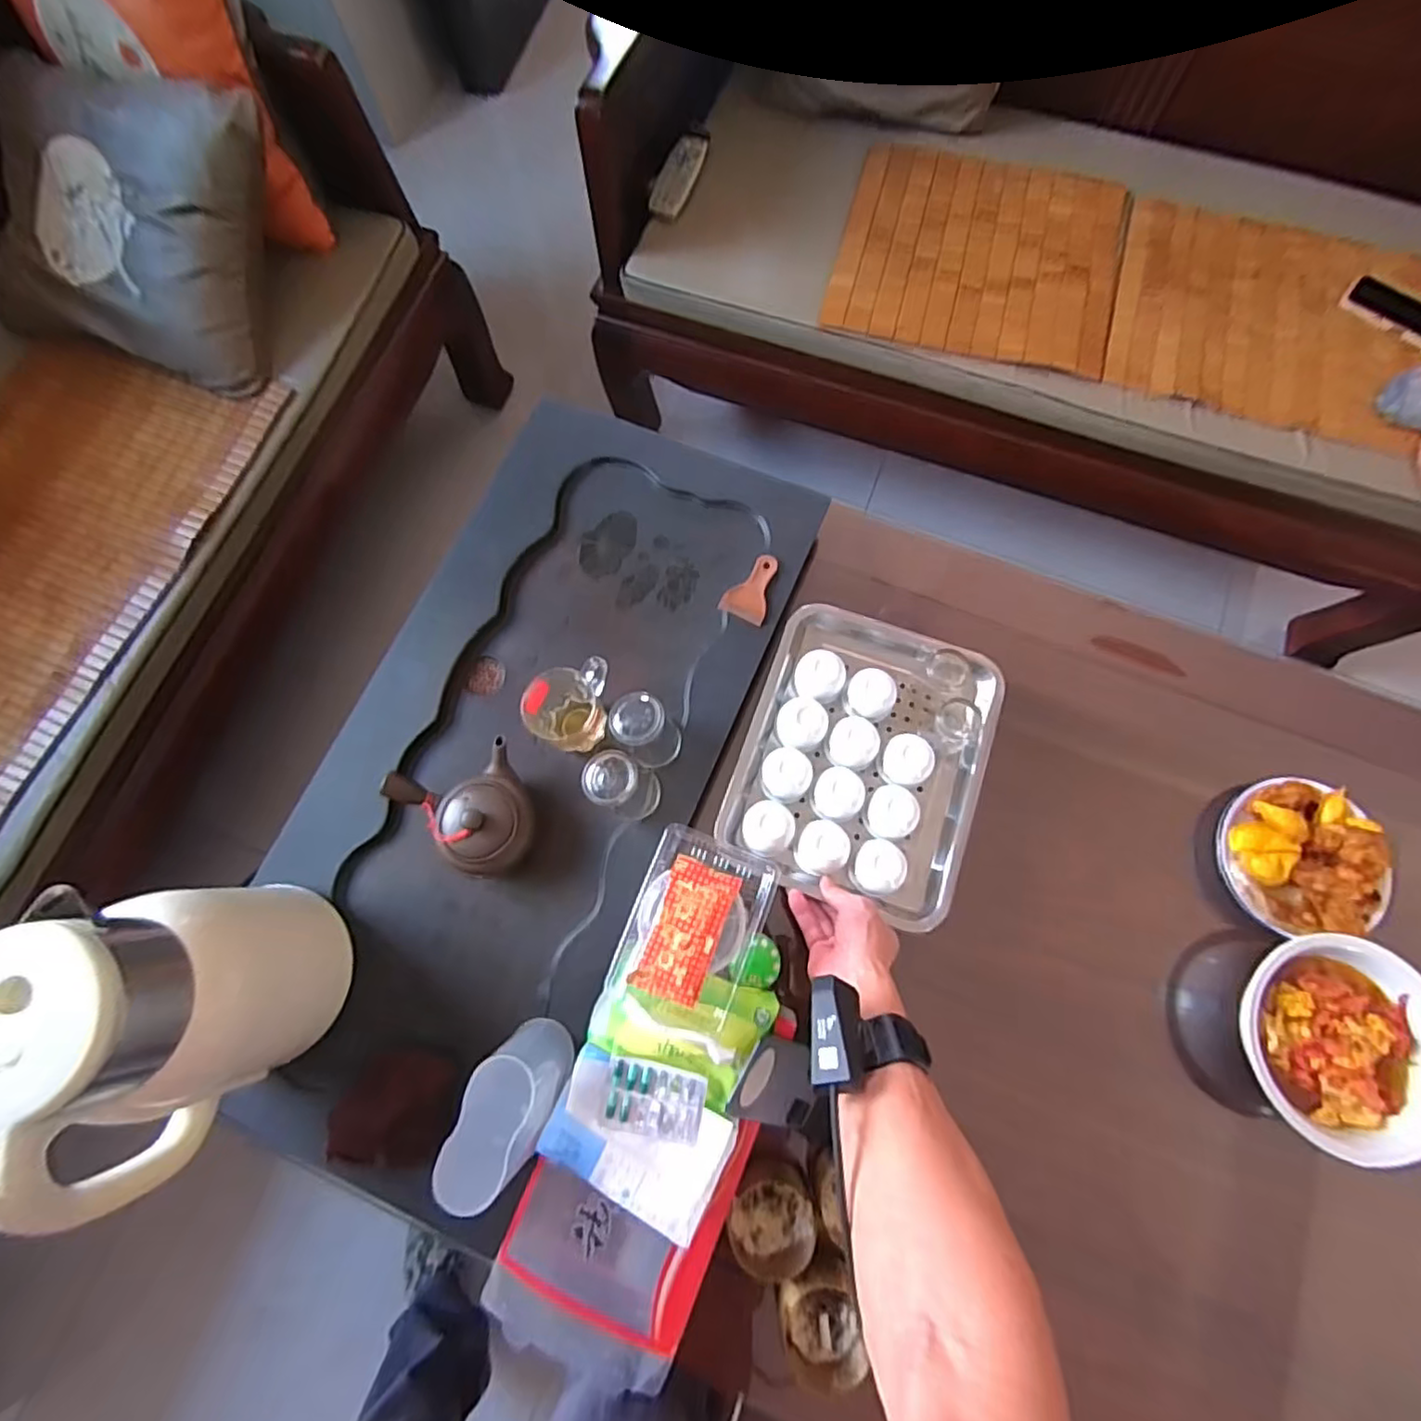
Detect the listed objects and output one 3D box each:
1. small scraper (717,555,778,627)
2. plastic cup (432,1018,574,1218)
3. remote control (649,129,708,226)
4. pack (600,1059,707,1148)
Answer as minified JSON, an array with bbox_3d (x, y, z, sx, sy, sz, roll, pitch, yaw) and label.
[{"bbox_3d":[0.046,-0.131,0.692,0.048,0.010,0.074,25,78,7],"label":"small scraper"},{"bbox_3d":[-0.158,0.318,0.521,0.056,0.109,0.107,19,77,6],"label":"plastic cup"},{"bbox_3d":[-0.047,-0.833,1.011,0.061,0.014,0.161,16,77,5],"label":"remote control"},{"bbox_3d":[-0.045,0.308,0.512,0.078,0.004,0.051,11,77,4],"label":"pack"}]

